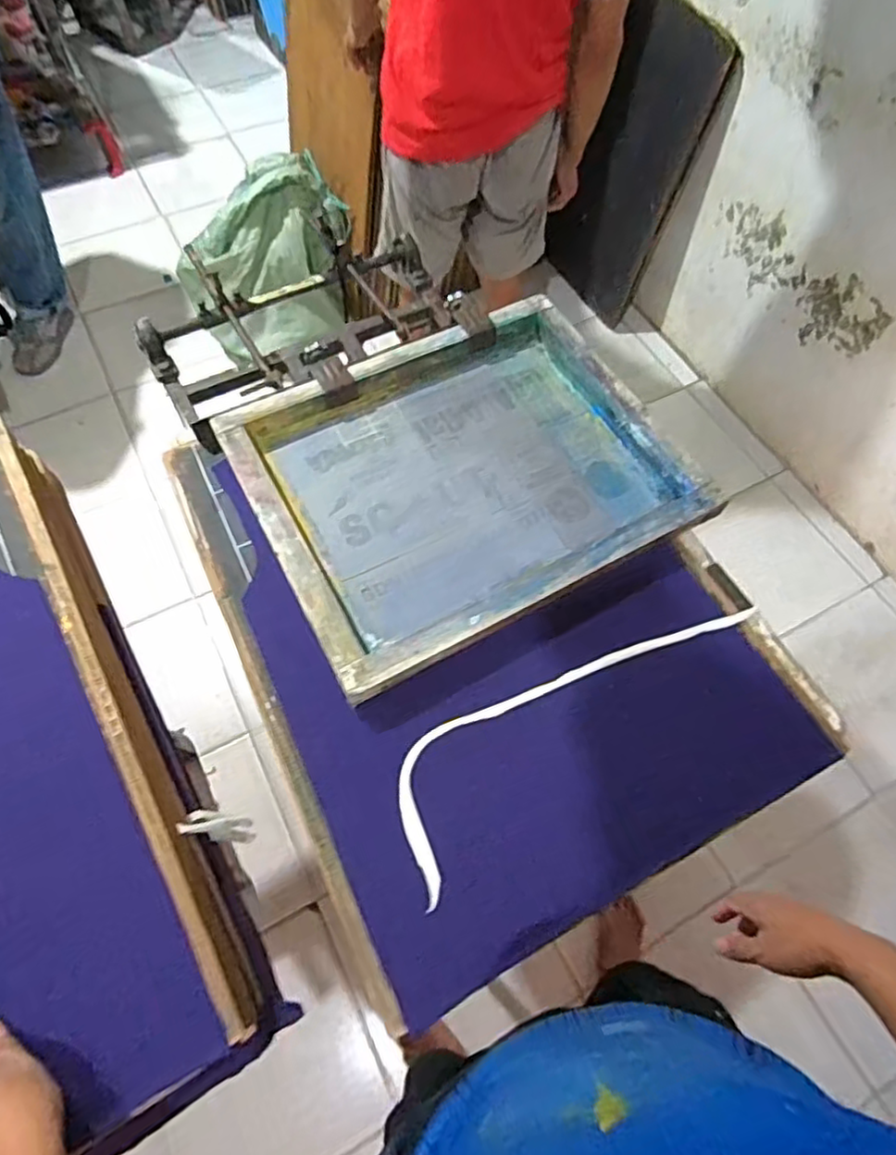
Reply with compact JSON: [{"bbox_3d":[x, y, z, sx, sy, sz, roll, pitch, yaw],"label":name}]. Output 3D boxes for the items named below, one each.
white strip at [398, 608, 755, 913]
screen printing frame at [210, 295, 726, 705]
[{"bbox_3d":[0.143,0.142,0.773,0.527,0.011,0.141,-36,68,-19],"label":"white strip"},{"bbox_3d":[0.022,-0.155,0.918,0.559,0.047,0.475,-25,65,-15],"label":"screen printing frame"}]

